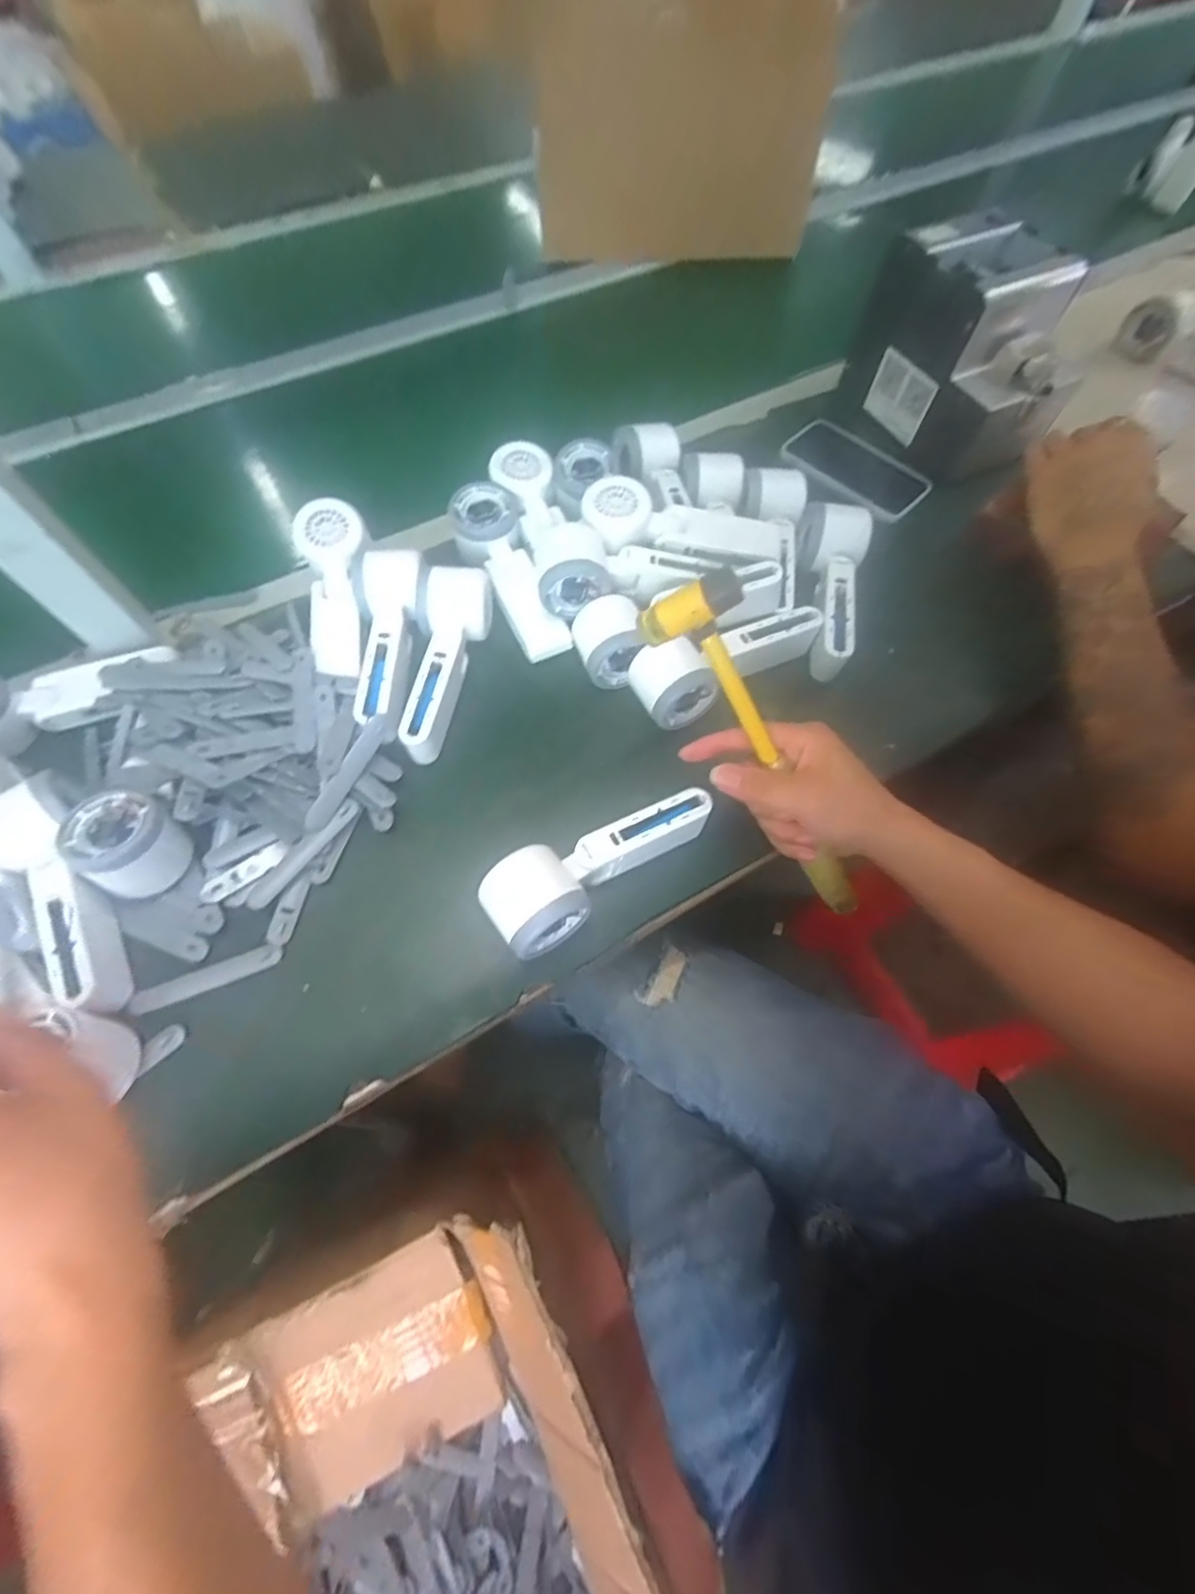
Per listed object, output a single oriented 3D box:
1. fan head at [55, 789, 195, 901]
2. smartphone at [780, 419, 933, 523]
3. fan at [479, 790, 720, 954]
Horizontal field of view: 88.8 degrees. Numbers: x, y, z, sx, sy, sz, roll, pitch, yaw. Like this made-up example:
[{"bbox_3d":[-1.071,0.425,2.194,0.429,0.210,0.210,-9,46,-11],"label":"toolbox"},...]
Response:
[{"bbox_3d":[-0.315,0.030,0.408,0.060,0.047,0.060,27,66,12],"label":"fan head"},{"bbox_3d":[0.272,-0.346,0.643,0.078,0.013,0.149,-38,70,-18],"label":"smartphone"},{"bbox_3d":[0.006,0.046,0.422,0.172,0.062,0.054,-27,67,-14],"label":"fan"}]

